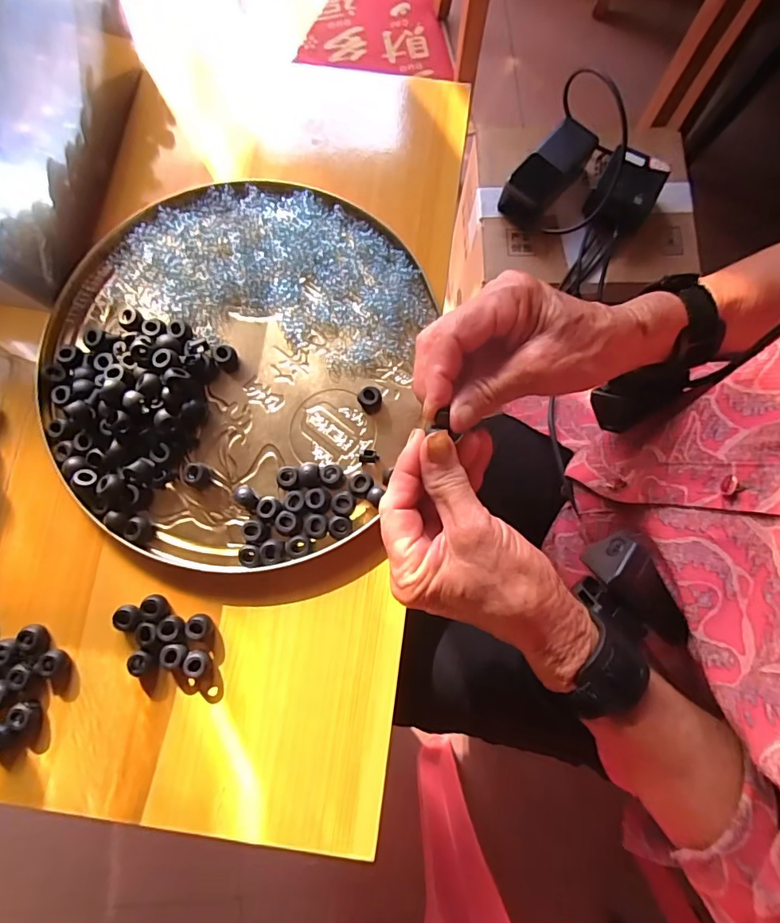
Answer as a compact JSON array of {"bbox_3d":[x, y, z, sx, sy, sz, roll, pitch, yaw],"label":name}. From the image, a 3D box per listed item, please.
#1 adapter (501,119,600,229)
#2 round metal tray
[{"bbox_3d":[0.199,-0.361,0.599,0.053,0.043,0.138,41,82,7],"label":"adapter"},{"bbox_3d":[-0.115,-0.073,0.353,0.265,0.027,0.285,8,79,2],"label":"round metal tray"}]

